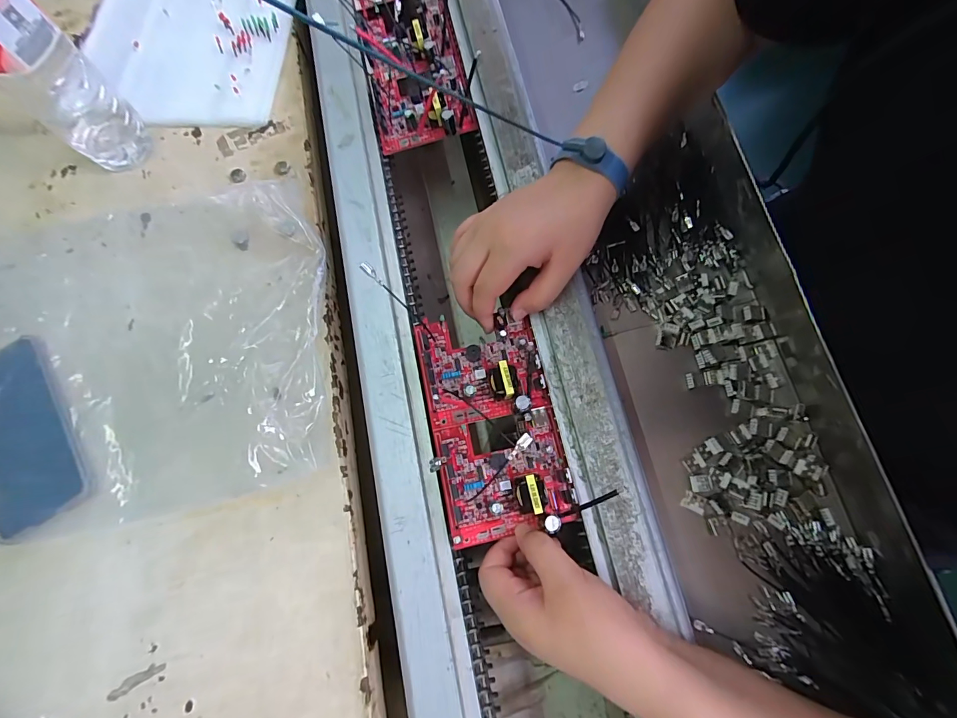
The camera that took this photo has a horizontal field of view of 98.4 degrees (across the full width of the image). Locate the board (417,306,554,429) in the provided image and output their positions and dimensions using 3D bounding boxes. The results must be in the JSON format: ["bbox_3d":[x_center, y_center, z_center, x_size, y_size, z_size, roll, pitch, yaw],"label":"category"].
[{"bbox_3d":[0.002,0.004,0.323,0.094,0.024,0.083,-12,74,-3],"label":"board"}]

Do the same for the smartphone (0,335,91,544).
[{"bbox_3d":[-0.385,0.061,0.344,0.077,0.011,0.161,-34,77,-8],"label":"smartphone"}]

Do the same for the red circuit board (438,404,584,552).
[{"bbox_3d":[0.020,0.084,0.301,0.093,0.023,0.083,-12,74,-3],"label":"red circuit board"}]

